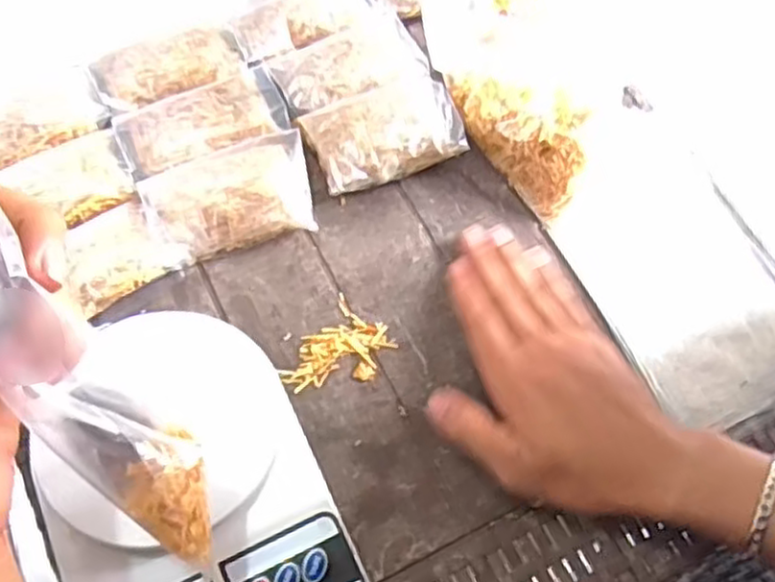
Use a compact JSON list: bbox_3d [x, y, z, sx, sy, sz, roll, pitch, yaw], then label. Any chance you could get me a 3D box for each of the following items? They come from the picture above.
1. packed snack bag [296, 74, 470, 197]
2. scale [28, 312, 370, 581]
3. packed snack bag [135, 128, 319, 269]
[{"bbox_3d":[-0.001,-0.099,0.456,0.092,0.025,0.057,-21,68,-12],"label":"packed snack bag"},{"bbox_3d":[-0.097,0.099,0.354,0.125,0.046,0.176,-23,69,-13],"label":"scale"},{"bbox_3d":[-0.094,-0.054,0.434,0.095,0.032,0.060,-16,67,-11],"label":"packed snack bag"}]

